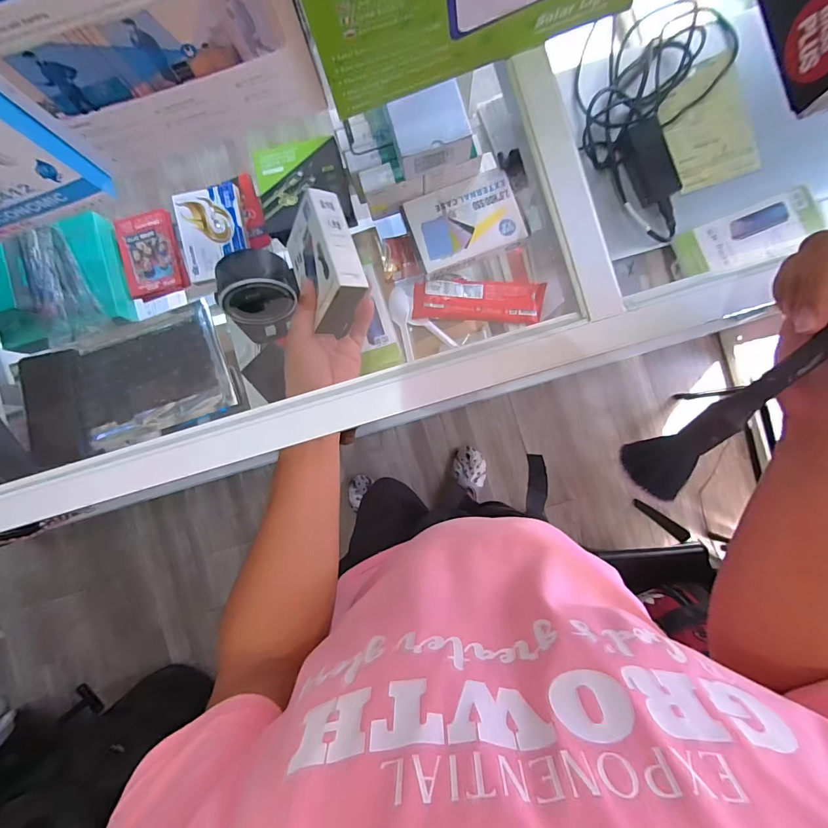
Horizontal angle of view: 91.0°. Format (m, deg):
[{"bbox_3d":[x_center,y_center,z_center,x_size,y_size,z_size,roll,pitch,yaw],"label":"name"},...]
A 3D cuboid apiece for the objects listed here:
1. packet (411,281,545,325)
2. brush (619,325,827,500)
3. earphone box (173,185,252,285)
[{"bbox_3d":[0.087,-0.157,0.562,0.174,0.020,0.052,4,89,3],"label":"packet"},{"bbox_3d":[0.216,-0.023,0.234,0.042,0.017,0.211,39,122,3],"label":"brush"},{"bbox_3d":[-0.281,-0.252,0.574,0.088,0.023,0.119,-7,100,-1],"label":"earphone box"}]

